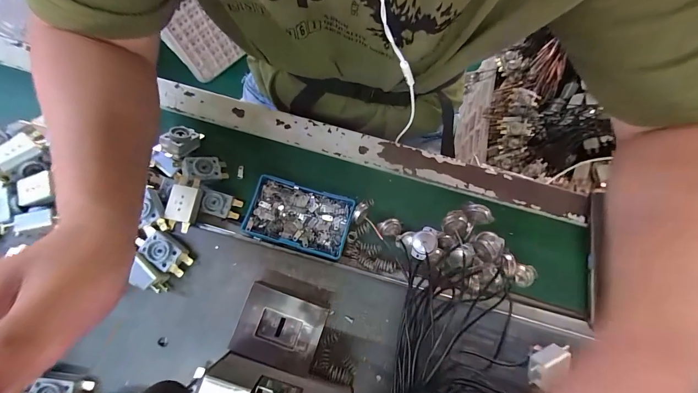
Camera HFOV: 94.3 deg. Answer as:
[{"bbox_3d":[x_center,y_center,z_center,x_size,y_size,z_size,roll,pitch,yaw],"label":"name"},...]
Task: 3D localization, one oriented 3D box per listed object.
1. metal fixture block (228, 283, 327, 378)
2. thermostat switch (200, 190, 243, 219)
[{"bbox_3d":[-0.067,0.129,0.322,0.079,0.025,0.067,19,78,3],"label":"metal fixture block"},{"bbox_3d":[-0.150,0.011,0.381,0.043,0.017,0.027,17,81,-19],"label":"thermostat switch"}]

